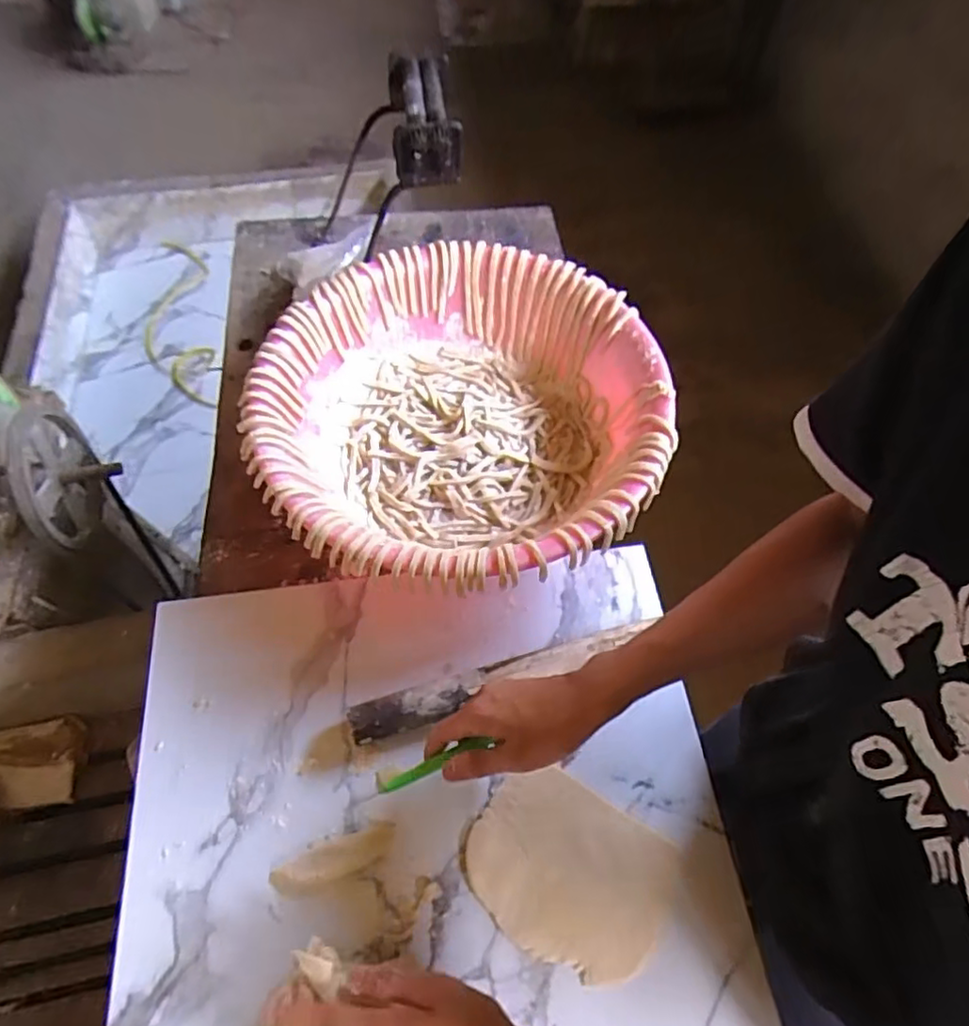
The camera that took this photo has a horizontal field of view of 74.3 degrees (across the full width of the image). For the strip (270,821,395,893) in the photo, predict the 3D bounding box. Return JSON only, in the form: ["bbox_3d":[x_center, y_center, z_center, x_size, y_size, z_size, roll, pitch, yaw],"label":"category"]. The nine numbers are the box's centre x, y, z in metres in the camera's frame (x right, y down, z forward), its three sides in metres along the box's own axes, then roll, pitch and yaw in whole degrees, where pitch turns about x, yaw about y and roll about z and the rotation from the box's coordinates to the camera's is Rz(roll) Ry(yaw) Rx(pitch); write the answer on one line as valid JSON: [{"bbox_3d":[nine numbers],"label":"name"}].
[{"bbox_3d":[-0.122,0.281,0.520,0.099,0.011,0.029,-16,60,-13],"label":"strip"}]

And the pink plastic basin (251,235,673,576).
[{"bbox_3d":[-0.023,-0.101,0.687,0.398,0.119,0.404,1,58,-2],"label":"pink plastic basin"}]

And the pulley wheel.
[{"bbox_3d":[-0.551,-0.056,0.864,0.087,0.169,0.200,-13,96,-3],"label":"pulley wheel"}]

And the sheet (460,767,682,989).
[{"bbox_3d":[0.068,0.288,0.520,0.158,0.012,0.124,28,61,14],"label":"sheet"}]

